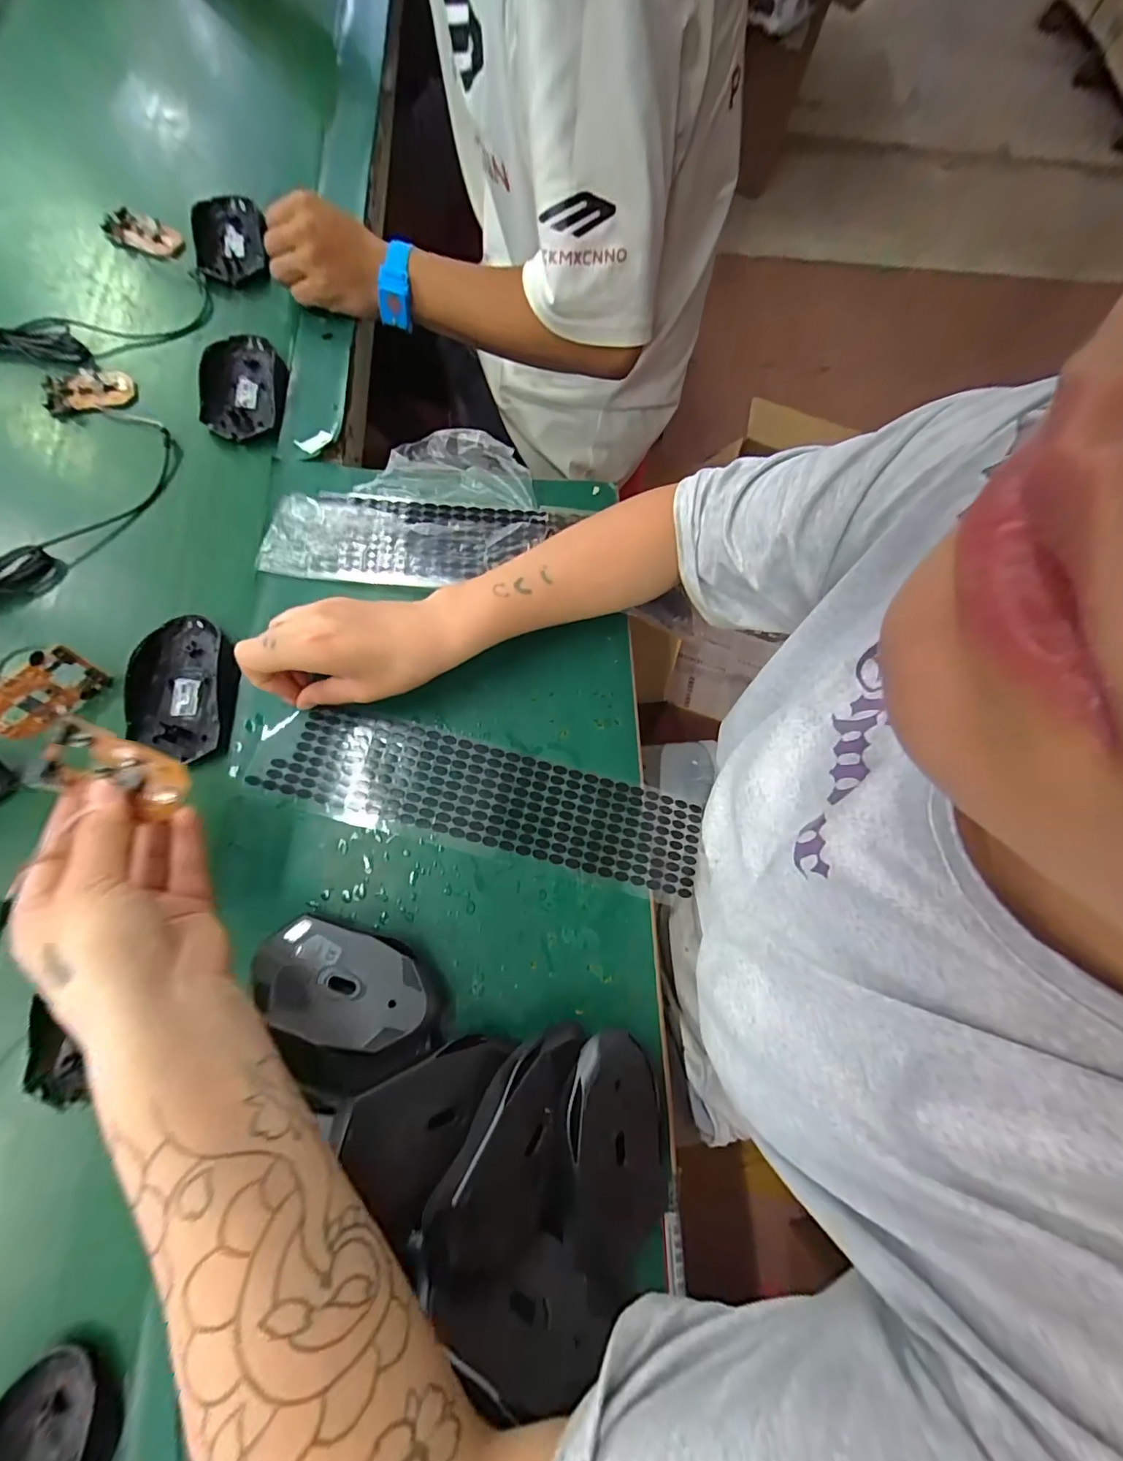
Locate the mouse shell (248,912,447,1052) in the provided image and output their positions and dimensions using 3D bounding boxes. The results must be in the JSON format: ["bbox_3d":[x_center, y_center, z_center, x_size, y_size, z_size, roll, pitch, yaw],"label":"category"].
[{"bbox_3d":[-0.129,0.157,0.298,0.111,0.031,0.060,16,67,6],"label":"mouse shell"}]

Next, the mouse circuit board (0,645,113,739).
[{"bbox_3d":[-0.361,-0.024,0.335,0.008,0.040,0.068,22,66,41],"label":"mouse circuit board"}]

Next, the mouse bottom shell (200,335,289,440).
[{"bbox_3d":[-0.283,-0.311,0.433,0.064,0.023,0.108,-2,66,-1],"label":"mouse bottom shell"}]

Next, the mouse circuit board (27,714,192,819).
[{"bbox_3d":[-0.232,0.020,0.249,0.071,0.012,0.035,19,67,-6],"label":"mouse circuit board"}]

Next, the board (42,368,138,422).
[{"bbox_3d":[-0.416,-0.301,0.424,0.069,0.017,0.042,-20,68,-9],"label":"board"}]

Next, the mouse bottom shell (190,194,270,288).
[{"bbox_3d":[-0.335,-0.495,0.485,0.070,0.021,0.125,-11,76,-4],"label":"mouse bottom shell"}]

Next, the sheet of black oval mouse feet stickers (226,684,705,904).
[{"bbox_3d":[-0.065,0.047,0.357,0.345,0.006,0.078,14,74,-2],"label":"sheet of black oval mouse feet stickers"}]

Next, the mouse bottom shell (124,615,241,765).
[{"bbox_3d":[-0.276,-0.033,0.354,0.069,0.026,0.108,-5,67,-3],"label":"mouse bottom shell"}]

